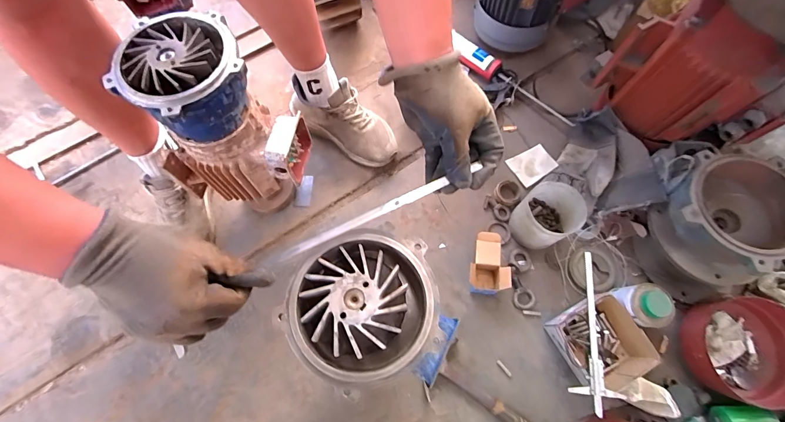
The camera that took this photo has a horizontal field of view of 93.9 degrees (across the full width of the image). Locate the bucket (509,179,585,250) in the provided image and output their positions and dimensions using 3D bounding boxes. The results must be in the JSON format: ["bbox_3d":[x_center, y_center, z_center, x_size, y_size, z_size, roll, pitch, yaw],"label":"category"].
[{"bbox_3d":[0.330,0.011,0.798,0.116,0.122,0.114,-1,72,2],"label":"bucket"}]

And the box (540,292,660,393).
[{"bbox_3d":[0.413,0.267,0.738,0.147,0.078,0.167,-33,74,-8],"label":"box"}]

